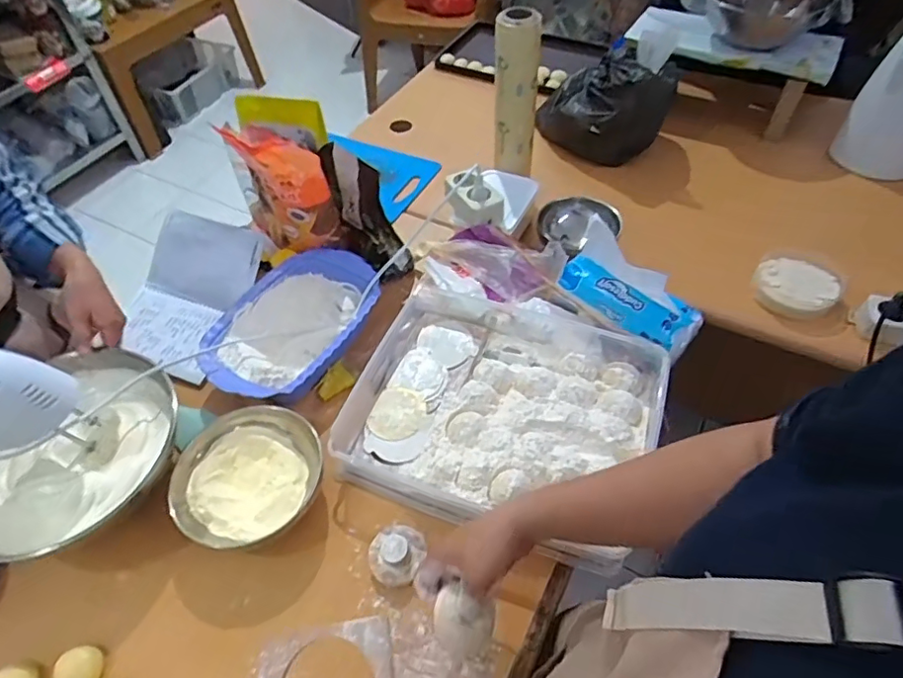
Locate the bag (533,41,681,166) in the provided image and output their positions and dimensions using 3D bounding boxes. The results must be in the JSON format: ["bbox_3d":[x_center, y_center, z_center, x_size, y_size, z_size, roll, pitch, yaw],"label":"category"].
[{"bbox_3d":[0.298,-0.455,1.074,0.183,0.180,0.226,-35,58,-23],"label":"bag"}]

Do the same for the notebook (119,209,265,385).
[{"bbox_3d":[-0.404,-0.069,0.868,0.215,0.051,0.240,15,79,18],"label":"notebook"}]

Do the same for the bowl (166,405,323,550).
[{"bbox_3d":[-0.238,0.164,0.668,0.141,0.064,0.164,22,56,17],"label":"bowl"}]

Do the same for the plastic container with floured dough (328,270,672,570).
[{"bbox_3d":[0.065,0.081,0.723,0.370,0.062,0.325,18,55,14],"label":"plastic container with floured dough"}]

